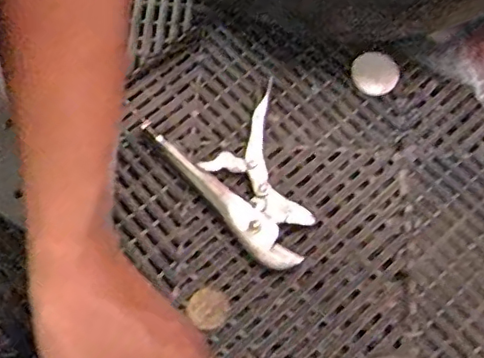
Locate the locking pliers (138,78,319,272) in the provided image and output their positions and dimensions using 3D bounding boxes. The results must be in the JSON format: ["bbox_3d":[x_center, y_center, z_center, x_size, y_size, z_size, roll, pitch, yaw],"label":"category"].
[{"bbox_3d":[-0.005,0.007,0.516,0.116,0.022,0.168,-18,69,-7],"label":"locking pliers"}]

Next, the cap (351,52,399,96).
[{"bbox_3d":[0.131,-0.105,0.562,0.044,0.007,0.044,0,67,0],"label":"cap"}]

